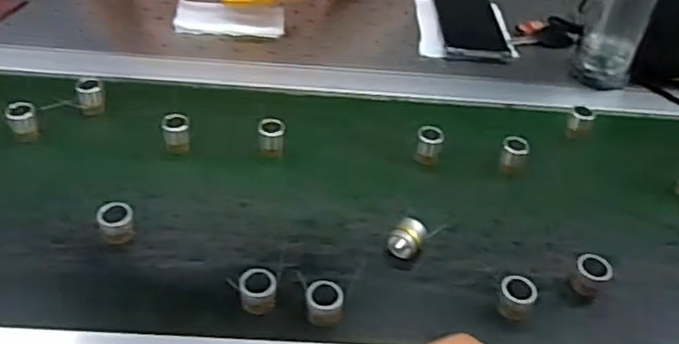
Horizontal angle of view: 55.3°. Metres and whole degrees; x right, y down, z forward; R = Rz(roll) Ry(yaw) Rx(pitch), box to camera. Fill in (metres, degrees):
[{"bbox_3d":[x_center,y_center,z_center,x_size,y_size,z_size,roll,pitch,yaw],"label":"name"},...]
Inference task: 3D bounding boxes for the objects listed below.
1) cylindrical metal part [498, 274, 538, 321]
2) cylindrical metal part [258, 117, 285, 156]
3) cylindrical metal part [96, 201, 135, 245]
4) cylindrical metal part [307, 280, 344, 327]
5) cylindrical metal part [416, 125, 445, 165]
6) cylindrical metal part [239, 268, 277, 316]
[{"bbox_3d":[0.133,0.095,0.488,0.027,0.026,0.024,24,45,18],"label":"cylindrical metal part"},{"bbox_3d":[-0.063,-0.032,0.602,0.024,0.031,0.019,1,43,-6],"label":"cylindrical metal part"},{"bbox_3d":[-0.177,0.040,0.514,0.026,0.020,0.030,-14,46,-20],"label":"cylindrical metal part"},{"bbox_3d":[-0.011,0.094,0.472,0.025,0.022,0.025,2,43,-5],"label":"cylindrical metal part"},{"bbox_3d":[0.084,-0.023,0.607,0.024,0.031,0.028,13,43,8],"label":"cylindrical metal part"},{"bbox_3d":[-0.060,0.087,0.475,0.025,0.026,0.021,2,43,-4],"label":"cylindrical metal part"}]

